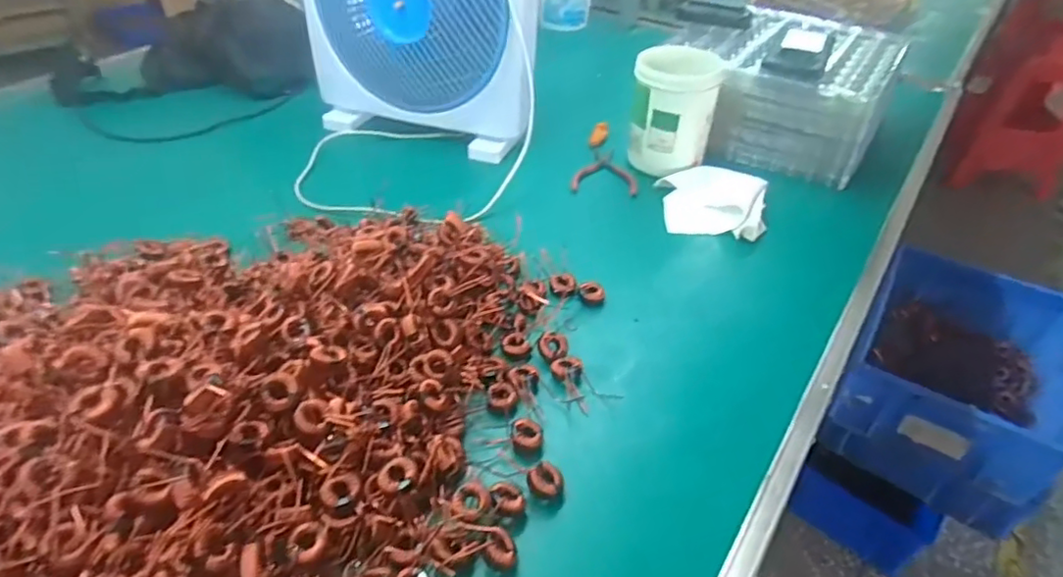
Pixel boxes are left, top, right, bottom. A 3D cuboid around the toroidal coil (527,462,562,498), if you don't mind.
[{"bbox_3d":[0.011,0.142,0.453,0.027,0.020,0.024,-23,46,-27],"label":"toroidal coil"}]

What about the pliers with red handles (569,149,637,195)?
[{"bbox_3d":[0.102,-0.159,0.821,0.083,0.016,0.112,9,40,8],"label":"pliers with red handles"}]

